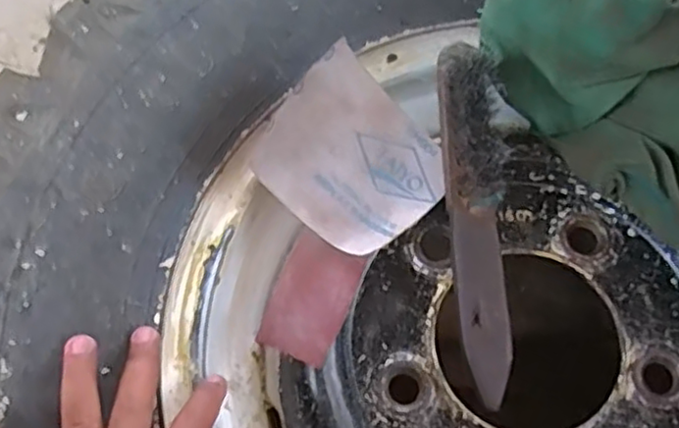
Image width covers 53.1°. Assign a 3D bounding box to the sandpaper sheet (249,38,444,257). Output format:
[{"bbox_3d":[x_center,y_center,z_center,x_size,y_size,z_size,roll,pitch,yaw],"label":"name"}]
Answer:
[{"bbox_3d":[0.008,-0.035,0.434,0.113,0.029,0.097,44,84,-15],"label":"sandpaper sheet"}]

